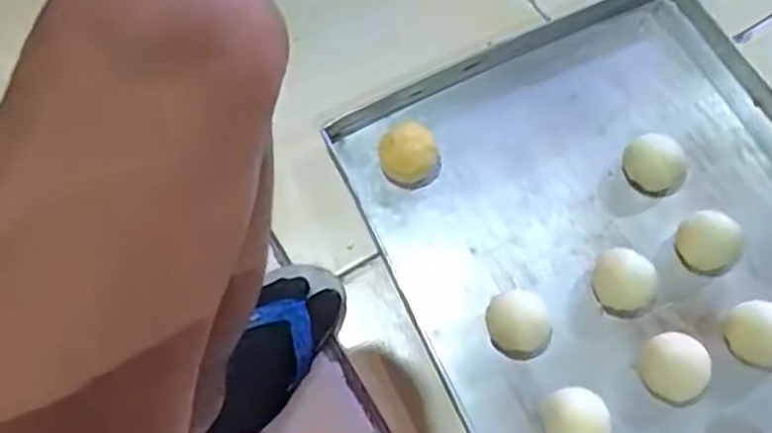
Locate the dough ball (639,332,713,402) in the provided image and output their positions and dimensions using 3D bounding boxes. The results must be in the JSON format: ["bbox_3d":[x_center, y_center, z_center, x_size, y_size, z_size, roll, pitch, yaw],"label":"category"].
[{"bbox_3d":[0.260,0.136,0.623,0.053,0.027,0.058,-1,66,3],"label":"dough ball"}]

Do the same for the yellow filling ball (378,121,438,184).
[{"bbox_3d":[0.024,-0.067,0.716,0.064,0.046,0.059,0,66,3],"label":"yellow filling ball"}]

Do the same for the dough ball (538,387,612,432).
[{"bbox_3d":[0.167,0.182,0.610,0.052,0.031,0.058,-23,67,-7],"label":"dough ball"}]

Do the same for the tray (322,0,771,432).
[{"bbox_3d":[0.286,0.098,0.636,0.457,0.035,0.690,-24,67,-7],"label":"tray"}]

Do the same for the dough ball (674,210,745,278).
[{"bbox_3d":[0.310,0.026,0.666,0.056,0.036,0.066,-32,69,-11],"label":"dough ball"}]

